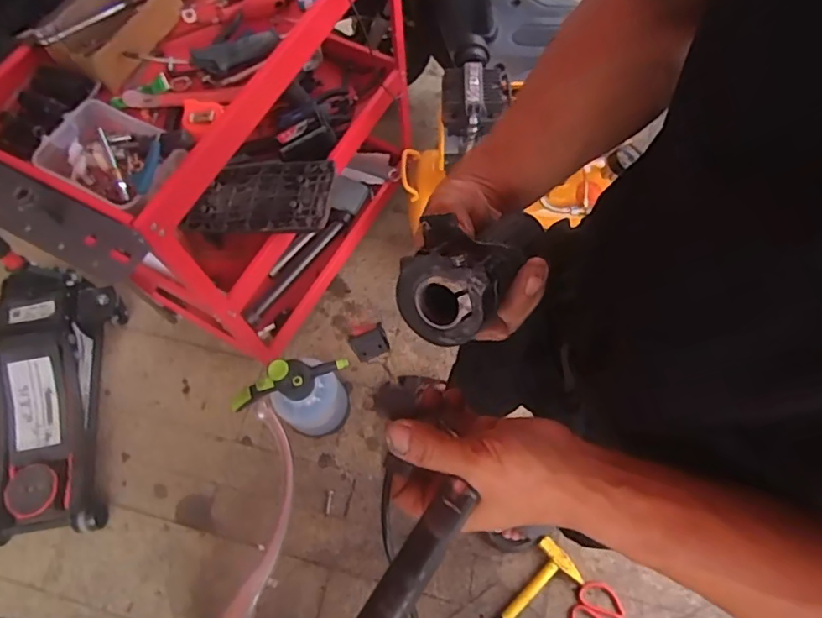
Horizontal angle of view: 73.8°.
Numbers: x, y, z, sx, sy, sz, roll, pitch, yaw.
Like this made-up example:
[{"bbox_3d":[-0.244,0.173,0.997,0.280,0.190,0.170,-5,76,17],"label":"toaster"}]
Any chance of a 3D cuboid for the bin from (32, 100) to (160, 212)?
[{"bbox_3d":[-0.403,-0.202,0.754,0.181,0.059,0.127,26,70,13],"label":"bin"}]

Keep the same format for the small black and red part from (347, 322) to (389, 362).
[{"bbox_3d":[-0.024,0.018,0.310,0.020,0.009,0.017,-21,67,-6],"label":"small black and red part"}]

